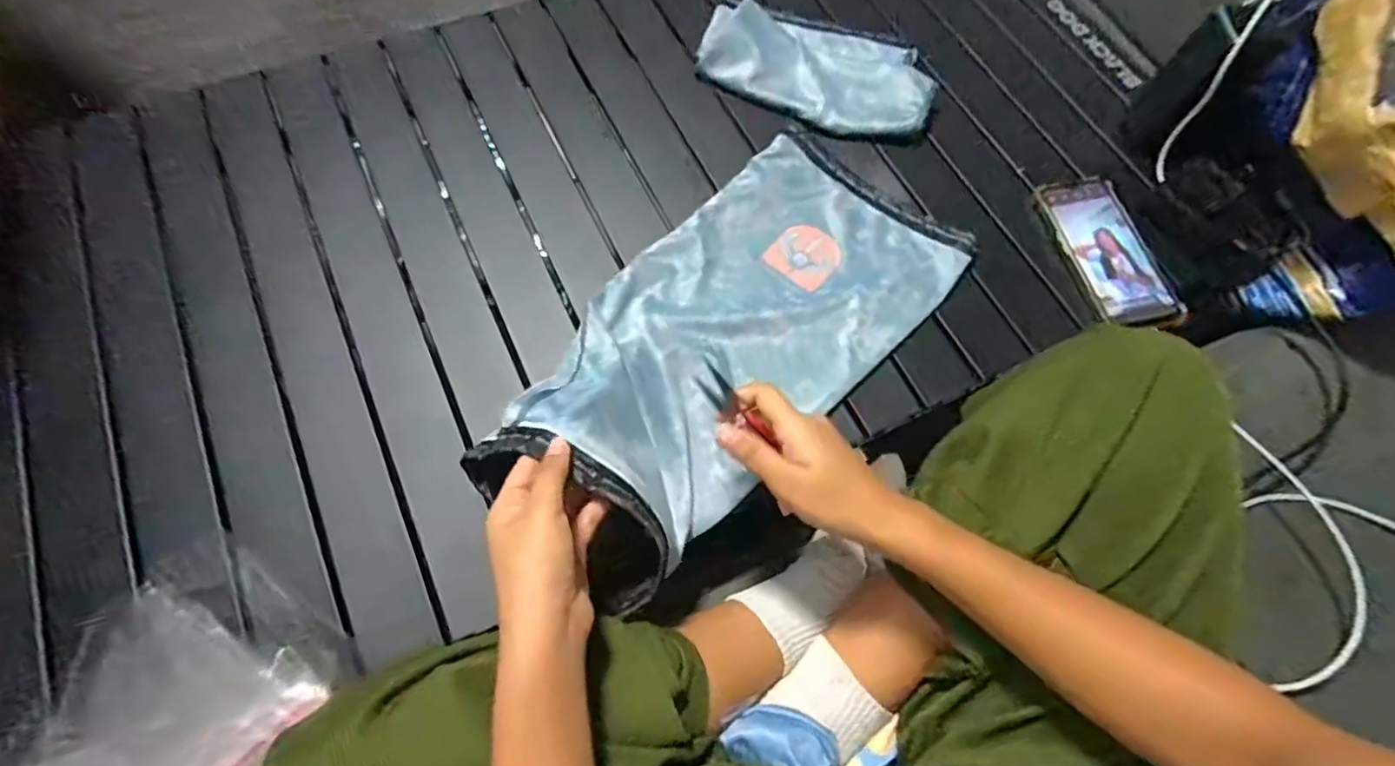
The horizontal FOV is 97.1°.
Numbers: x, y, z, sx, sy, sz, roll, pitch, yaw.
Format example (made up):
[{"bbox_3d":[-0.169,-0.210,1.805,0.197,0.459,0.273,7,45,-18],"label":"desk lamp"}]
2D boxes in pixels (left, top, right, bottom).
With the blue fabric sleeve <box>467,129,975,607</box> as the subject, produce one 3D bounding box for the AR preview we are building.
[{"bbox_3d":[0.040,-0.057,0.511,0.207,0.086,0.415,40,63,14],"label":"blue fabric sleeve"}]

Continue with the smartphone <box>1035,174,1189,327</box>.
[{"bbox_3d":[0.390,-0.129,0.584,0.082,0.016,0.164,-15,70,-7],"label":"smartphone"}]

